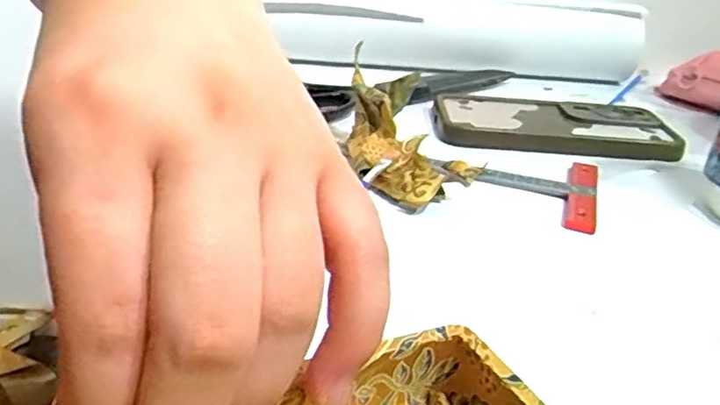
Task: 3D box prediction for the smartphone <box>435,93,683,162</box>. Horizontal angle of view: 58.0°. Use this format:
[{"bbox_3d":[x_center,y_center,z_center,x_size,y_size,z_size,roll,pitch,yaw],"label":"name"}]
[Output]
[{"bbox_3d":[0.134,-0.057,0.454,0.161,0.010,0.081,6,27,1],"label":"smartphone"}]

